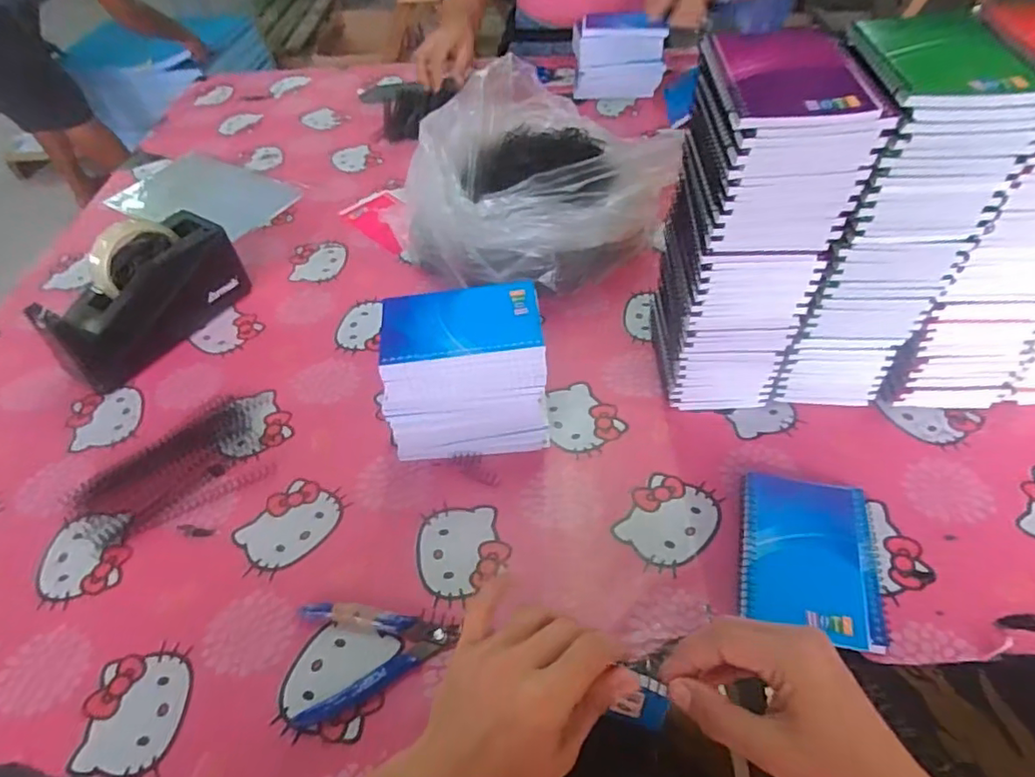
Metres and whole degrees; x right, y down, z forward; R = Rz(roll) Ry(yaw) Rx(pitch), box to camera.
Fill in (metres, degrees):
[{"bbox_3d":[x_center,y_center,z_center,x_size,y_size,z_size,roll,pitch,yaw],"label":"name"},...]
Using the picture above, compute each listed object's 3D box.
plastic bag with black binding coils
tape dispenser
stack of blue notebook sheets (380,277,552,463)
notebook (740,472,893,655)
[{"bbox_3d":[0.015,-0.232,0.695,0.236,0.159,0.246,33,58,29],"label":"plastic bag with black binding coils"},{"bbox_3d":[-0.397,-0.101,0.645,0.077,0.108,0.199,25,55,24],"label":"tape dispenser"},{"bbox_3d":[-0.042,-0.009,0.532,0.130,0.122,0.097,-4,48,1],"label":"stack of blue notebook sheets"},{"bbox_3d":[0.220,0.126,0.460,0.097,0.017,0.125,7,49,11],"label":"notebook"}]

